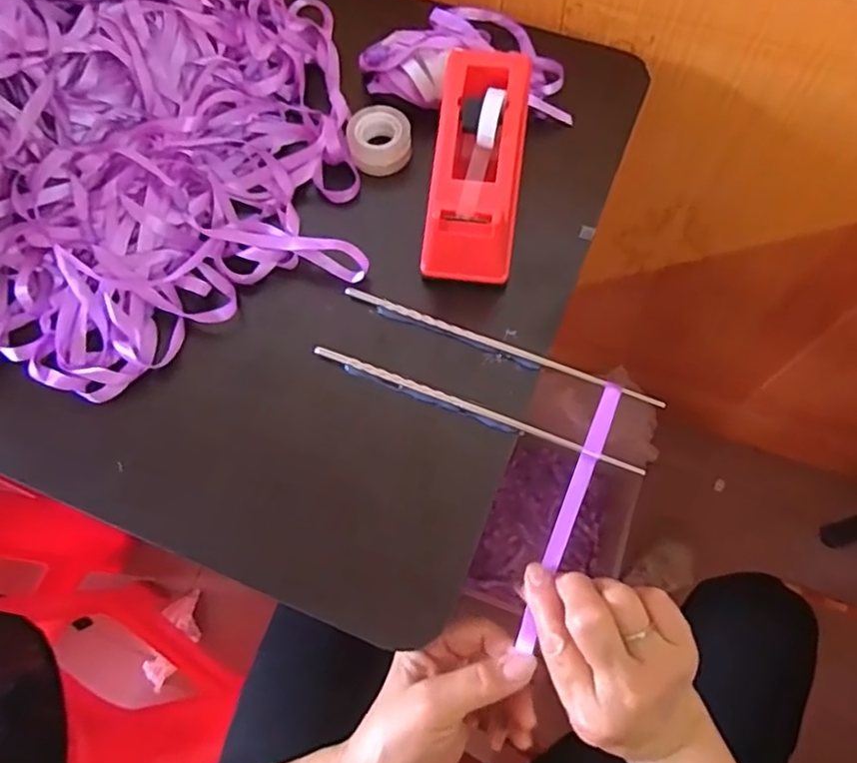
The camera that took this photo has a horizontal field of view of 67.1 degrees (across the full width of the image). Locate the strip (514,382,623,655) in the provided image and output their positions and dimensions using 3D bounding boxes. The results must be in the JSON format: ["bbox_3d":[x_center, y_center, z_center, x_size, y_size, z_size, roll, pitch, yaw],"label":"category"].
[{"bbox_3d":[0.087,0.077,0.393,0.011,0.010,0.167,22,73,9],"label":"strip"}]

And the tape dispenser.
[{"bbox_3d":[0.034,-0.146,0.447,0.061,0.070,0.159,7,68,6],"label":"tape dispenser"}]

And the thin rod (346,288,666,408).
[{"bbox_3d":[0.048,-0.024,0.430,0.221,0.008,0.007,20,70,11],"label":"thin rod"}]

